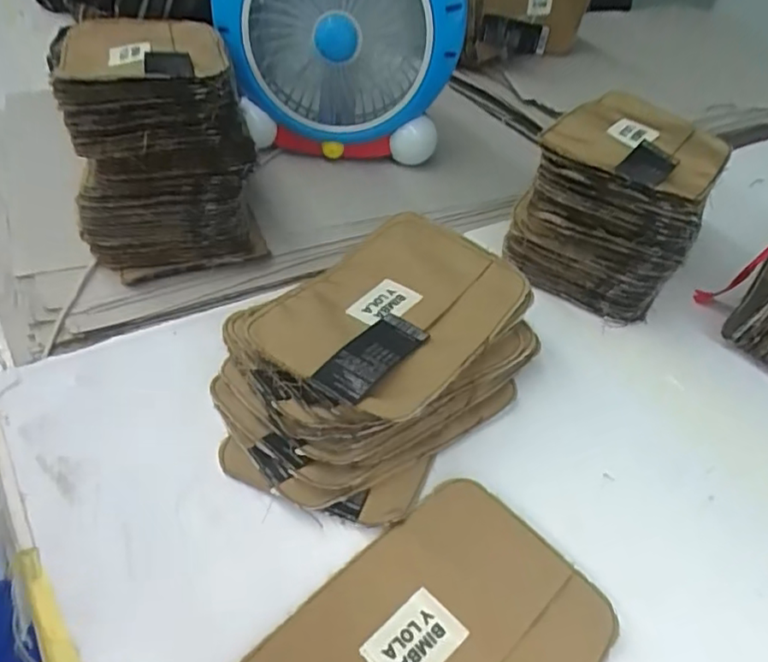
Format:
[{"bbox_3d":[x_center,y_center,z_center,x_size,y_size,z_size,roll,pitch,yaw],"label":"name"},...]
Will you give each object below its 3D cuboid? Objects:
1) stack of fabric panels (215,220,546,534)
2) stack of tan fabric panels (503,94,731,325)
[{"bbox_3d":[-0.003,0.012,0.439,0.167,0.070,0.242,34,50,23],"label":"stack of fabric panels"},{"bbox_3d":[0.208,-0.118,0.561,0.139,0.124,0.201,28,48,19],"label":"stack of tan fabric panels"}]

